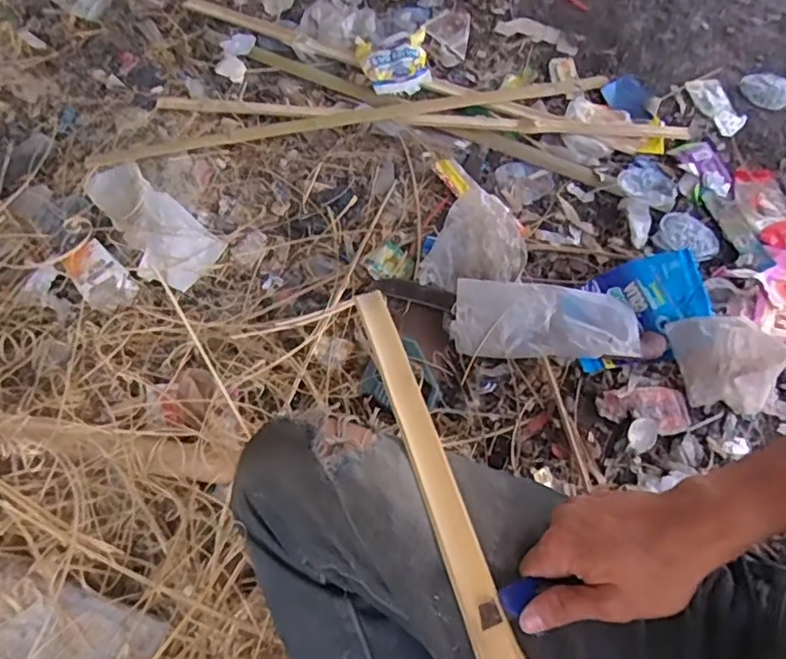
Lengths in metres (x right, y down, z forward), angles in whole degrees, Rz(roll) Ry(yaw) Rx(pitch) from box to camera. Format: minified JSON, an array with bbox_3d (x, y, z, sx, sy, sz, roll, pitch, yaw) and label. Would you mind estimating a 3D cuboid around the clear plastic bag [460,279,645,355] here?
[{"bbox_3d":[0.210,-0.012,0.837,0.245,0.042,0.109,6,64,5],"label":"clear plastic bag"}]

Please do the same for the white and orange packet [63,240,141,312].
[{"bbox_3d":[-0.417,-0.076,0.859,0.067,0.012,0.129,-40,67,-22],"label":"white and orange packet"}]

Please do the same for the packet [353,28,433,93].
[{"bbox_3d":[0.003,-0.488,1.101,0.128,0.043,0.135,-9,64,-3],"label":"packet"}]

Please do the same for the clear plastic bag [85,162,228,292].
[{"bbox_3d":[-0.374,-0.163,0.914,0.264,0.028,0.114,38,71,18],"label":"clear plastic bag"}]

